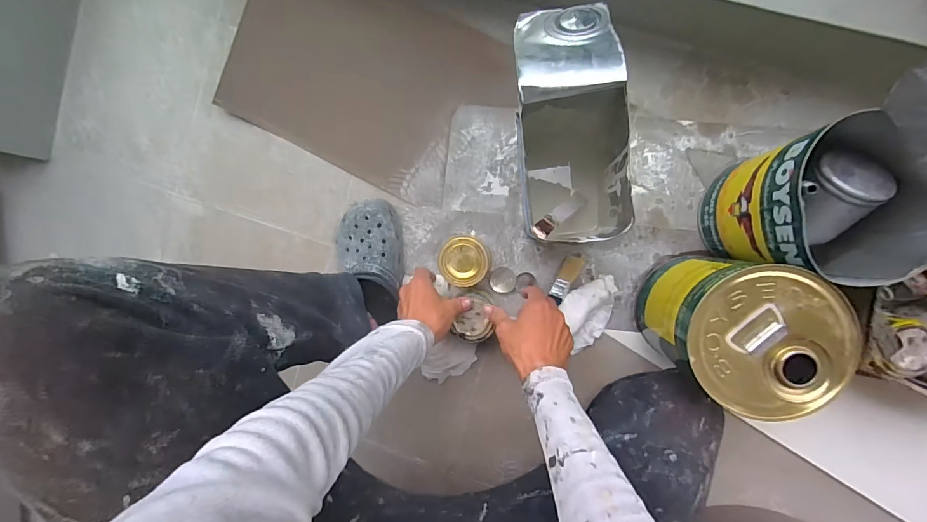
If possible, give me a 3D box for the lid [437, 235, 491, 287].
[{"bbox_3d":[-0.001,0.000,0.592,0.073,0.014,0.072,0,93,8],"label":"lid"}]

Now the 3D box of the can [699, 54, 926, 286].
[{"bbox_3d":[0.428,-0.083,0.451,0.181,0.317,0.203,12,94,7],"label":"can"}]

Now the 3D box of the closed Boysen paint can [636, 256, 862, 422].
[{"bbox_3d":[0.328,0.079,0.519,0.148,0.204,0.153,0,93,8],"label":"closed Boysen paint can"}]

